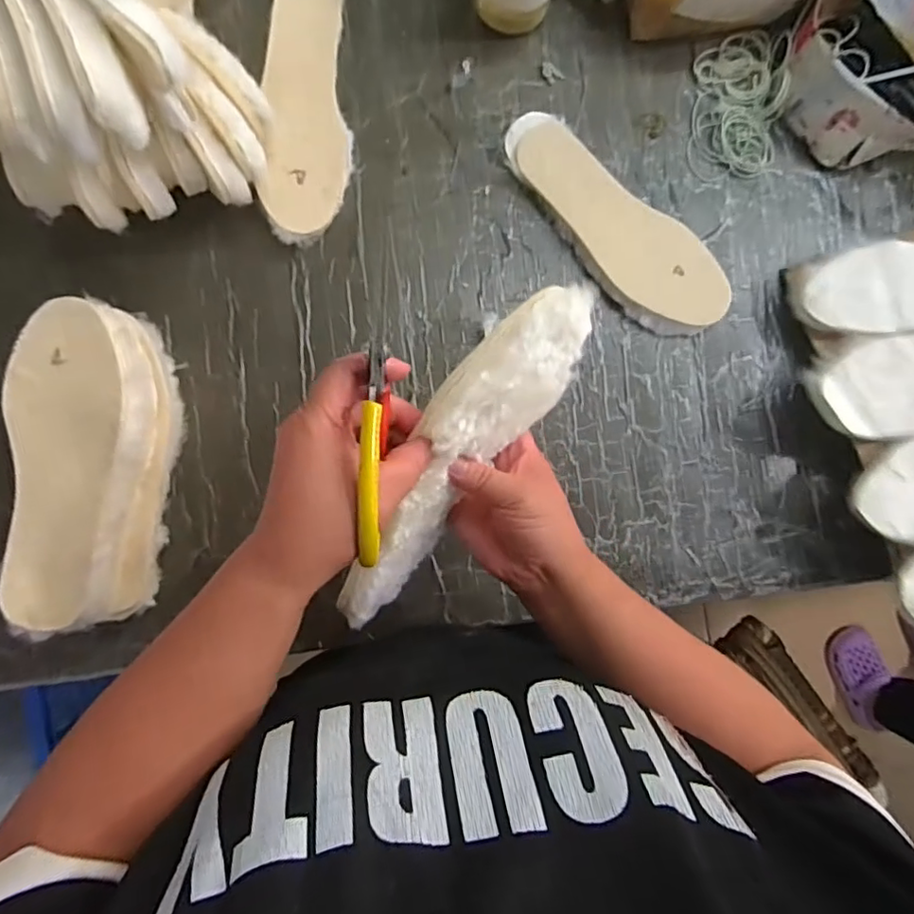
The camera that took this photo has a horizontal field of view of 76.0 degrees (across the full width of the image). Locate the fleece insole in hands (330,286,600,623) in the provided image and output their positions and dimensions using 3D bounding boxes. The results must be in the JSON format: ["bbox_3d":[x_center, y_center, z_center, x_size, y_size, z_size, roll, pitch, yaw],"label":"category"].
[{"bbox_3d":[-0.001,0.005,0.369,0.250,0.082,0.019,-53,52,10],"label":"fleece insole in hands"}]

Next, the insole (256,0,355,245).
[{"bbox_3d":[-0.142,-0.333,0.561,0.082,0.015,0.259,3,87,-11],"label":"insole"}]

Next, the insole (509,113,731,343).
[{"bbox_3d":[0.154,-0.226,0.571,0.093,0.019,0.266,-44,91,2],"label":"insole"}]

